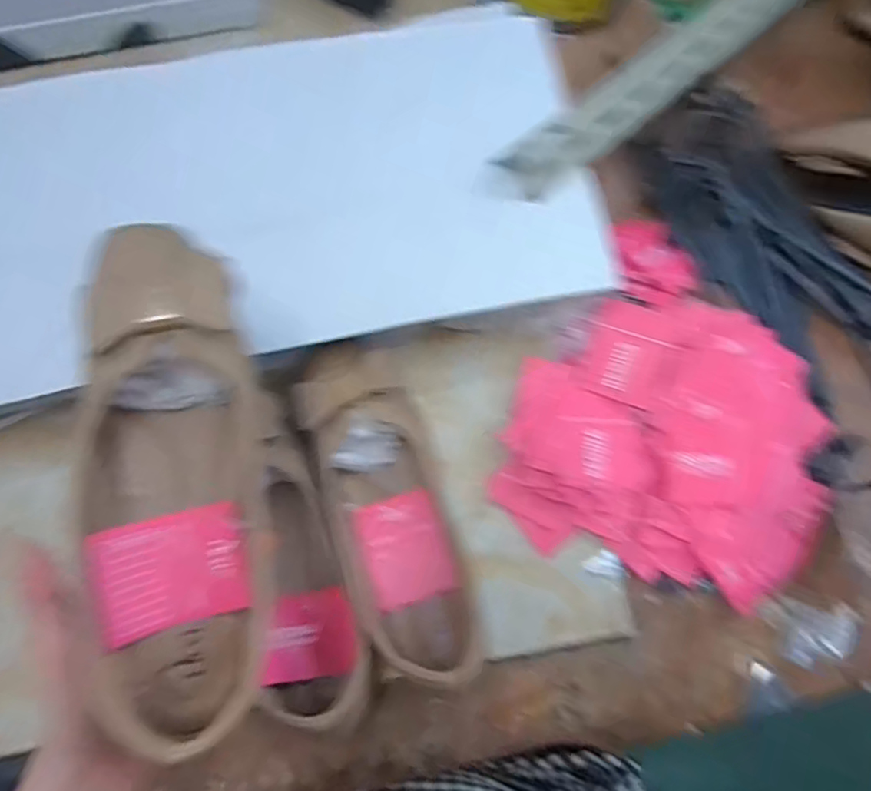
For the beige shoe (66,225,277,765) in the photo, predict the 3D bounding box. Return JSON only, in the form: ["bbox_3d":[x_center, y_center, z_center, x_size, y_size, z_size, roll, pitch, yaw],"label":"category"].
[{"bbox_3d":[-0.129,0.043,0.297,0.086,0.065,0.249,-2,89,-2],"label":"beige shoe"}]

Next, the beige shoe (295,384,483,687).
[{"bbox_3d":[-0.030,0.080,0.416,0.078,0.063,0.203,-21,82,-1],"label":"beige shoe"}]

